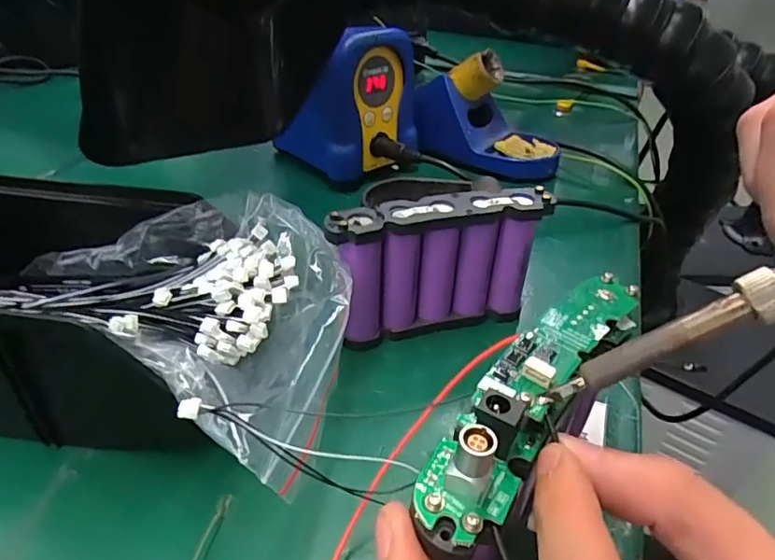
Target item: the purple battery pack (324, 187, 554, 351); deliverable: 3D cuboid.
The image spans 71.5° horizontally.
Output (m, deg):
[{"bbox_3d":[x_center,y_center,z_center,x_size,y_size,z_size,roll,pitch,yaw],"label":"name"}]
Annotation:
[{"bbox_3d":[0.025,-0.006,0.286,0.110,0.073,0.022,-10,39,-16],"label":"purple battery pack"}]

